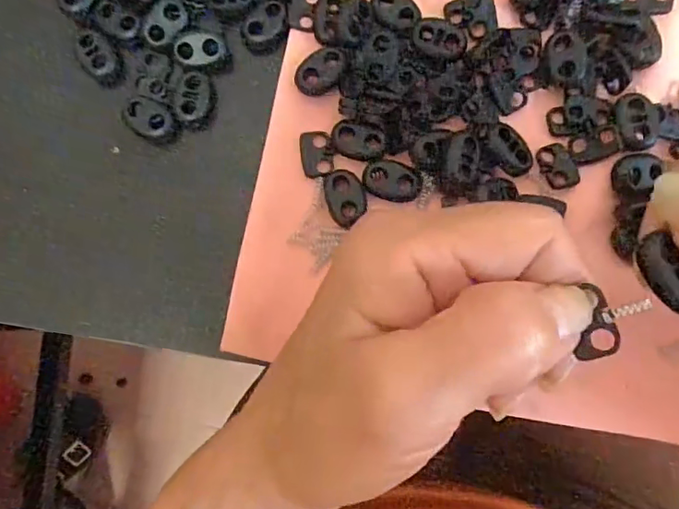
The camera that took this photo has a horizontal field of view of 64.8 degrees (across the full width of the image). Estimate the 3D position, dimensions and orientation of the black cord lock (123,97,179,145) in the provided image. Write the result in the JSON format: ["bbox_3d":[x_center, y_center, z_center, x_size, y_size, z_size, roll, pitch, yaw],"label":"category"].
[{"bbox_3d":[-0.073,-0.052,0.206,0.022,0.004,0.014,33,86,6],"label":"black cord lock"}]

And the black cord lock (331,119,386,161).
[{"bbox_3d":[0.007,-0.044,0.202,0.020,0.004,0.013,19,85,5],"label":"black cord lock"}]

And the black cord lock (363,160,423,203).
[{"bbox_3d":[0.020,-0.028,0.202,0.022,0.004,0.014,17,85,5],"label":"black cord lock"}]

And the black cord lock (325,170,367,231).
[{"bbox_3d":[0.002,-0.022,0.200,0.014,0.006,0.023,-17,83,1],"label":"black cord lock"}]

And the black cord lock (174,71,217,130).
[{"bbox_3d":[-0.057,-0.061,0.211,0.014,0.006,0.021,5,84,4],"label":"black cord lock"}]

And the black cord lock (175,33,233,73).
[{"bbox_3d":[-0.054,-0.080,0.209,0.021,0.004,0.015,-4,83,3],"label":"black cord lock"}]

